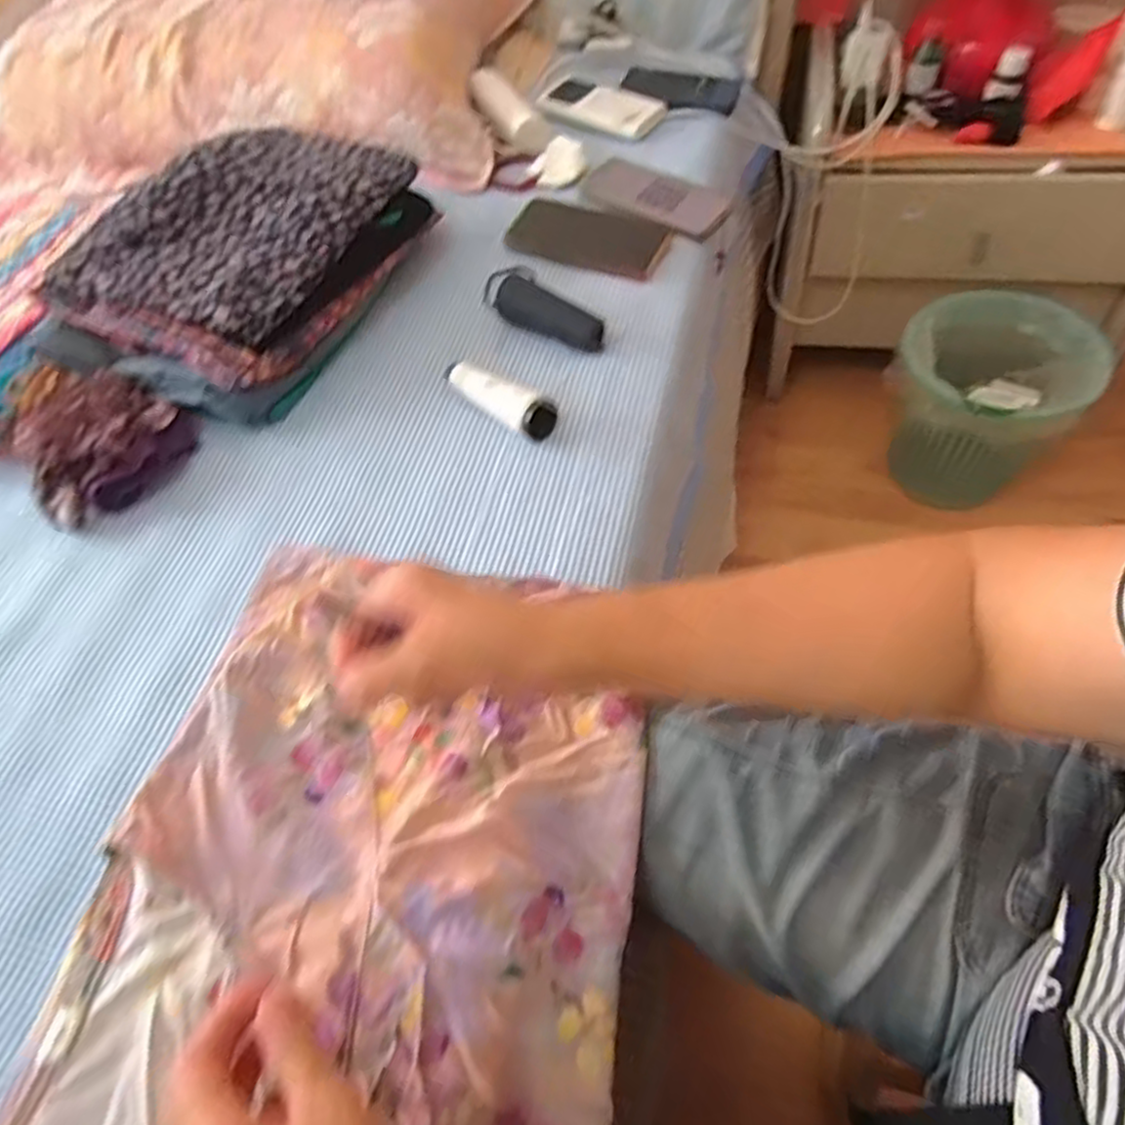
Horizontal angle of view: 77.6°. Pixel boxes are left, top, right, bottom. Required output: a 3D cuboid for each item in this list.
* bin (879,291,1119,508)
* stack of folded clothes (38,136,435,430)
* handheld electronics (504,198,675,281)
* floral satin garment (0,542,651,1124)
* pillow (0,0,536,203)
[{"bbox_3d":[0.607,-0.234,1.030,0.234,0.261,0.255,35,67,25],"label":"bin"},{"bbox_3d":[-0.284,-0.285,0.649,0.202,0.106,0.327,20,58,16],"label":"stack of folded clothes"},{"bbox_3d":[0.027,-0.338,0.719,0.157,0.011,0.092,16,60,16],"label":"handheld electronics"},{"bbox_3d":[-0.120,0.247,0.348,0.290,0.042,0.573,6,55,7],"label":"floral satin garment"},{"bbox_3d":[-0.401,-0.625,0.880,0.680,0.139,0.403,5,58,10],"label":"pillow"}]

